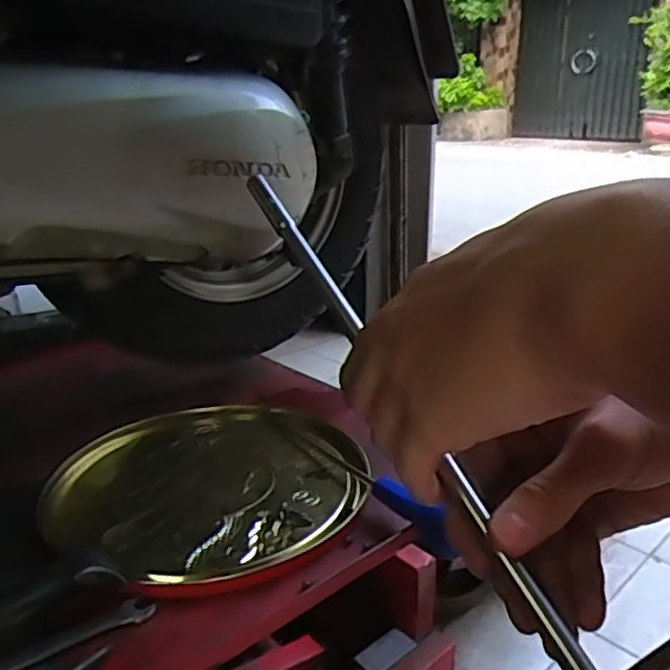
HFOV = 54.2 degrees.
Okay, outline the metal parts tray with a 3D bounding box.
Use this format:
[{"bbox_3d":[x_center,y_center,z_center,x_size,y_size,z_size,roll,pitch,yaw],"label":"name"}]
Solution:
[{"bbox_3d":[-0.106,0.118,0.560,0.259,0.015,0.266,10,22,29],"label":"metal parts tray"}]

